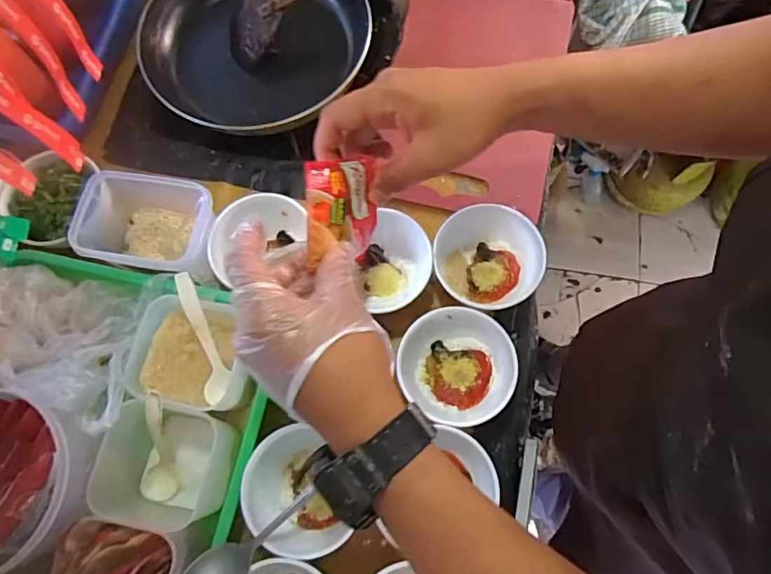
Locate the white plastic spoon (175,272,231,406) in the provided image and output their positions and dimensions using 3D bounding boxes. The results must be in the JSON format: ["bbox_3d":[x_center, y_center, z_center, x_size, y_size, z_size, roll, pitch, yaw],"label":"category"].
[{"bbox_3d":[-0.146,0.040,0.414,0.020,0.014,0.105,-14,102,-3],"label":"white plastic spoon"}]

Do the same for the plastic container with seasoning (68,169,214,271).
[{"bbox_3d":[-0.206,-0.049,0.470,0.111,0.074,0.080,7,73,4],"label":"plastic container with seasoning"}]

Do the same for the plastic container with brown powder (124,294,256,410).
[{"bbox_3d":[-0.153,0.054,0.420,0.080,0.054,0.084,-2,73,1],"label":"plastic container with brown powder"}]

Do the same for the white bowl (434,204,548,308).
[{"bbox_3d":[0.091,-0.025,0.463,0.092,0.043,0.082,32,76,11],"label":"white bowl"}]

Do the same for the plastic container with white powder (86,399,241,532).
[{"bbox_3d":[-0.165,0.137,0.407,0.080,0.074,0.082,11,73,5],"label":"plastic container with white powder"}]

